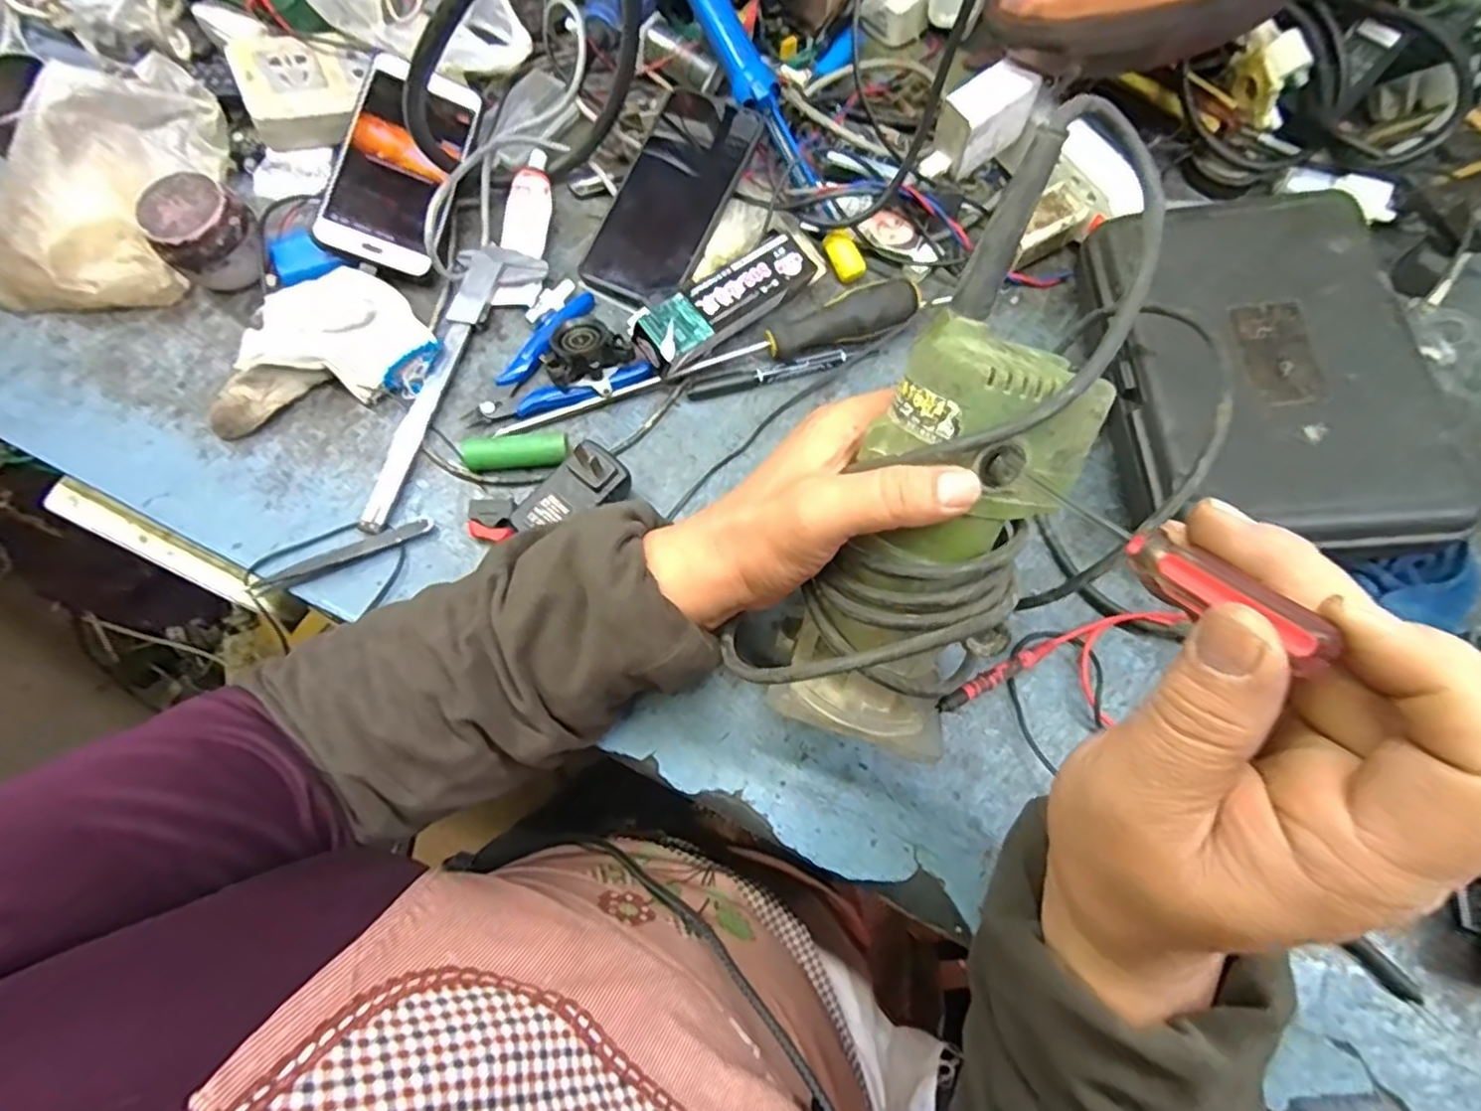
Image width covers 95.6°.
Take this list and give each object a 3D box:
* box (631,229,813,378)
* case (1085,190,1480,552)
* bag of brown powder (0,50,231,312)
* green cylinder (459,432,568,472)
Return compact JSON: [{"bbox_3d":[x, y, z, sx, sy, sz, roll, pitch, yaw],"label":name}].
[{"bbox_3d":[-0.009,-0.173,0.460,0.137,0.039,0.041,-38,76,-13],"label":"box"},{"bbox_3d":[0.307,-0.115,0.399,0.156,0.041,0.228,2,71,-1],"label":"case"},{"bbox_3d":[-0.442,-0.258,0.458,0.123,0.074,0.166,4,71,0],"label":"bag of brown powder"},{"bbox_3d":[-0.141,-0.065,0.426,0.065,0.019,0.018,-4,71,-3],"label":"green cylinder"}]

